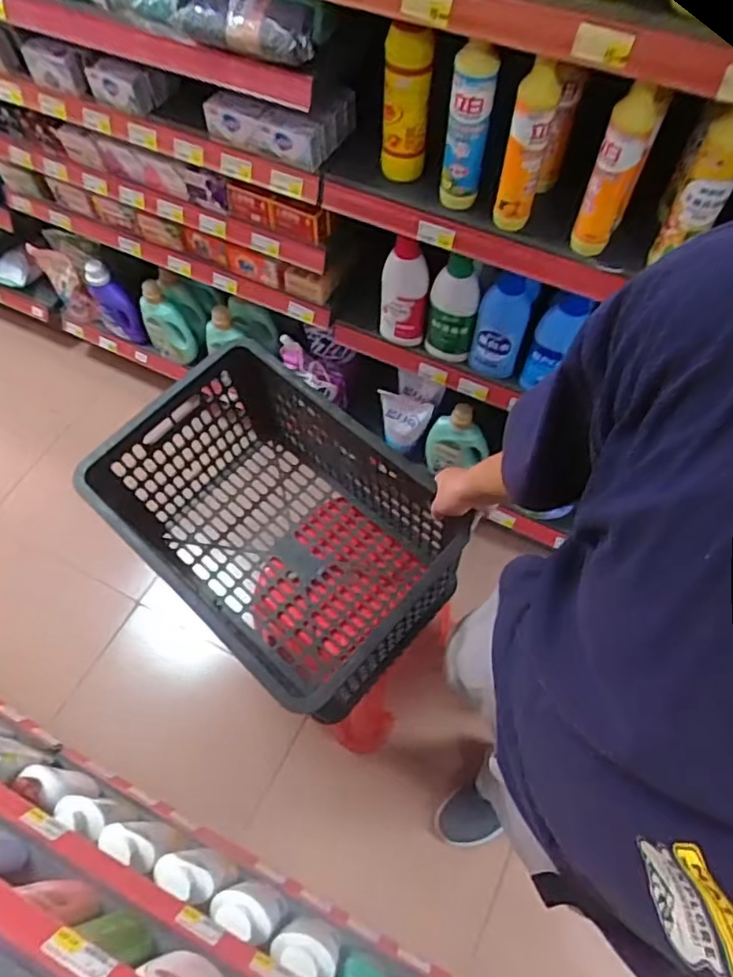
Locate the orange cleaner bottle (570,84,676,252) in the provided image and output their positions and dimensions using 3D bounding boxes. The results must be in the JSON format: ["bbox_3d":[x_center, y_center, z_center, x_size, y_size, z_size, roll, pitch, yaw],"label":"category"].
[{"bbox_3d":[0.318,-0.401,0.786,0.056,0.234,0.048,22,63,12],"label":"orange cleaner bottle"}]

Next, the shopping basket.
[{"bbox_3d":[-0.145,0.068,0.996,0.528,0.279,0.355,40,68,20],"label":"shopping basket"}]

